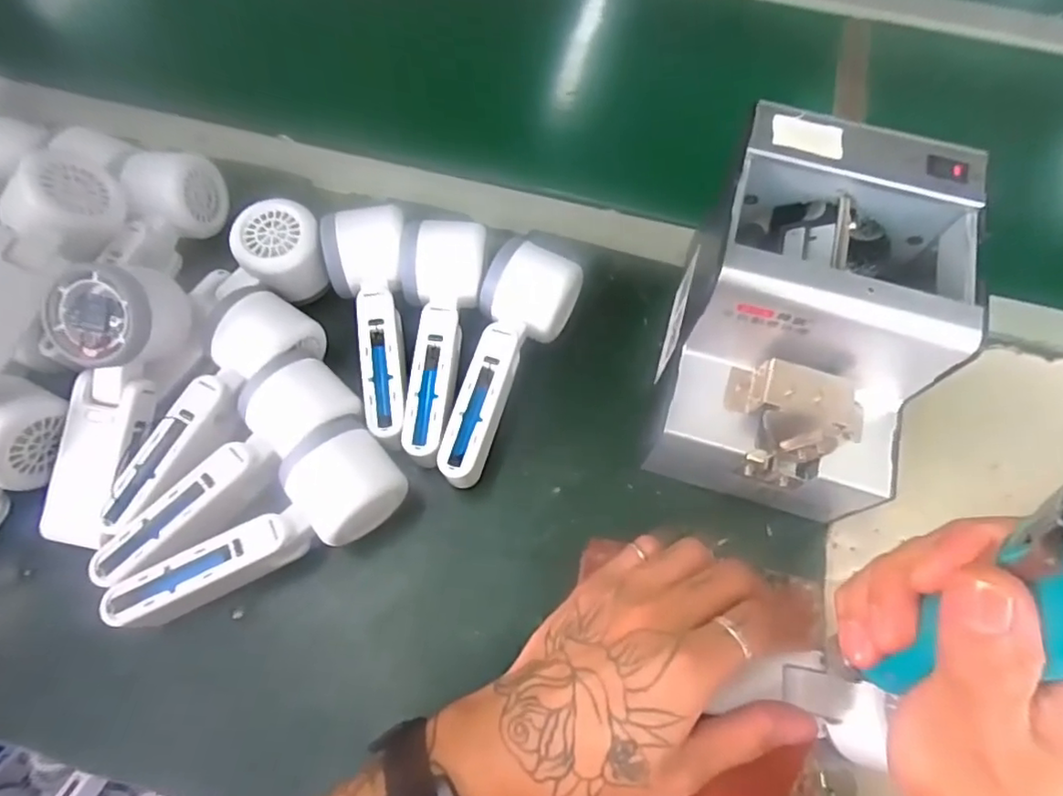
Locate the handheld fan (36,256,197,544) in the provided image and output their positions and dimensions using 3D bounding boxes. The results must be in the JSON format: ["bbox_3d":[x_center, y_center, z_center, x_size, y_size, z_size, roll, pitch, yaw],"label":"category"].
[{"bbox_3d":[-0.255,0.004,0.356,0.062,0.058,0.164,16,86,-5],"label":"handheld fan"}]

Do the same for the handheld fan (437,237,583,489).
[{"bbox_3d":[-0.023,-0.022,0.388,0.054,0.064,0.156,22,68,8],"label":"handheld fan"}]

